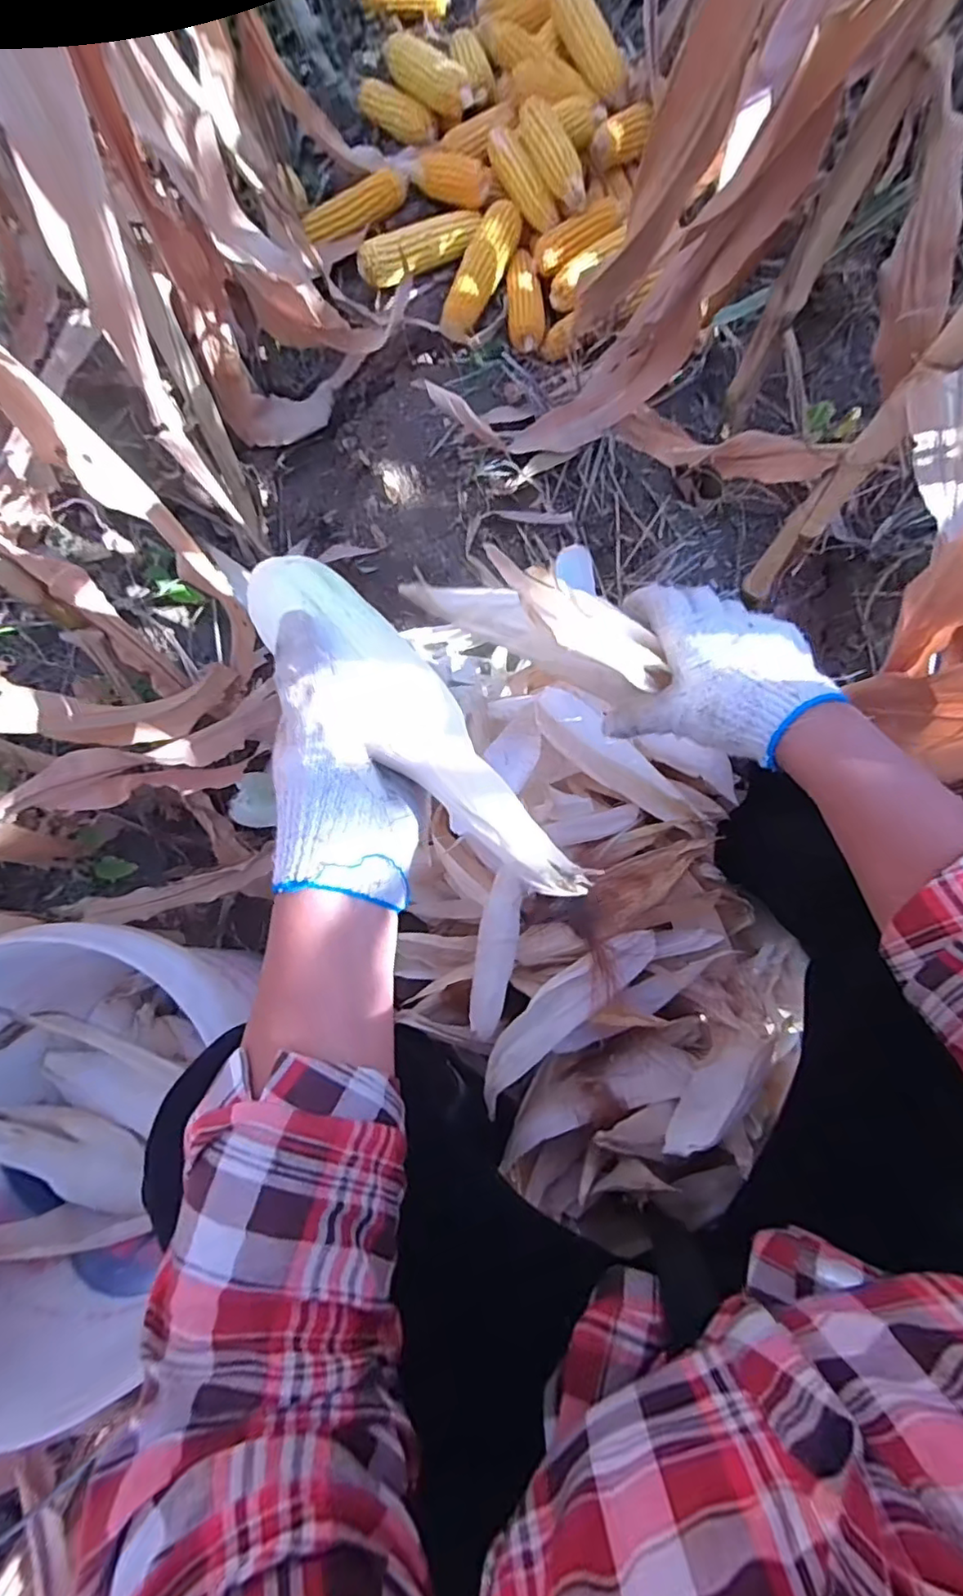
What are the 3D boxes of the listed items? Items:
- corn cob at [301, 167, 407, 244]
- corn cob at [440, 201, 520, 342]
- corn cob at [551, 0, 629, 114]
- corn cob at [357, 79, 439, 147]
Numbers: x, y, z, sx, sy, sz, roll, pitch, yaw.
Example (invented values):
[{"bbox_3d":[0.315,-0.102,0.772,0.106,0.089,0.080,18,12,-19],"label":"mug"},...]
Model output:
[{"bbox_3d":[-0.196,-0.901,0.919,0.174,0.038,0.046,-12,80,14],"label":"corn cob"},{"bbox_3d":[-0.003,-0.770,0.878,0.062,0.049,0.214,24,80,3],"label":"corn cob"},{"bbox_3d":[0.169,-1.141,0.905,0.062,0.044,0.214,-25,81,-5],"label":"corn cob"},{"bbox_3d":[-0.137,-1.070,0.932,0.160,0.038,0.041,39,81,6],"label":"corn cob"}]

